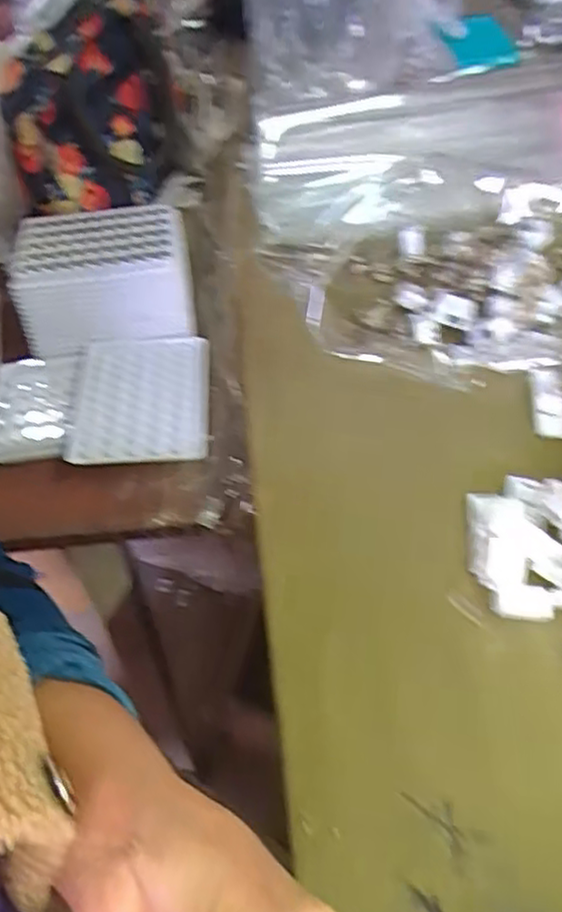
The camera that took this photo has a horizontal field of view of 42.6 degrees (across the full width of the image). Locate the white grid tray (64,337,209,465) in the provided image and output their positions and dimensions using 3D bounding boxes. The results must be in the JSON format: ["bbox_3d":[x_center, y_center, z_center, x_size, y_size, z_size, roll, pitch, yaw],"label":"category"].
[{"bbox_3d":[-0.104,-0.040,0.538,0.097,0.019,0.117,-4,48,0],"label":"white grid tray"}]

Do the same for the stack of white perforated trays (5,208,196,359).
[{"bbox_3d":[-0.141,-0.140,0.585,0.132,0.068,0.099,-6,48,-2],"label":"stack of white perforated trays"}]

